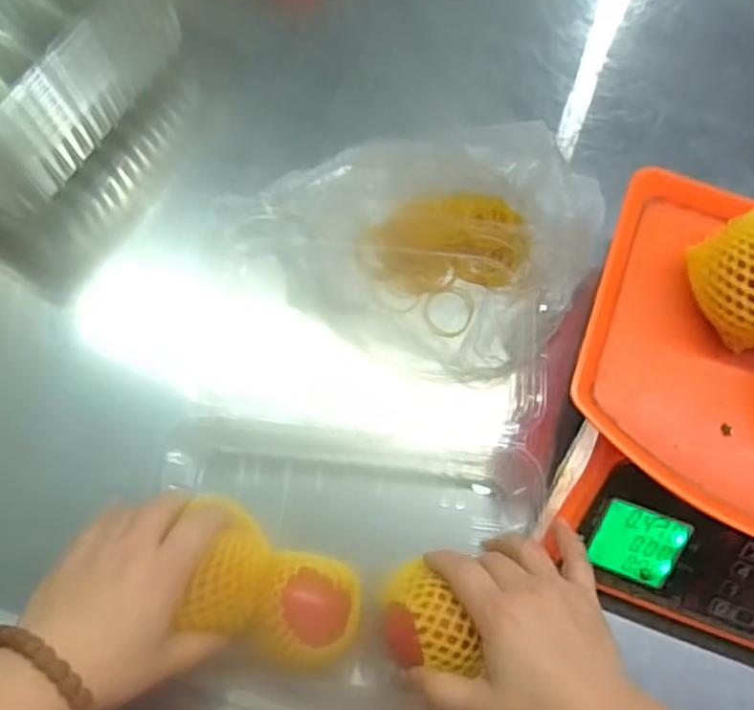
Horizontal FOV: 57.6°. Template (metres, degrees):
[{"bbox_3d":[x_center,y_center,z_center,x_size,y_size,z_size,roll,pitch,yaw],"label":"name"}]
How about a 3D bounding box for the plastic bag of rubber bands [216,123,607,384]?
[{"bbox_3d":[0.022,-0.112,0.565,0.272,0.071,0.210,19,75,5],"label":"plastic bag of rubber bands"}]

